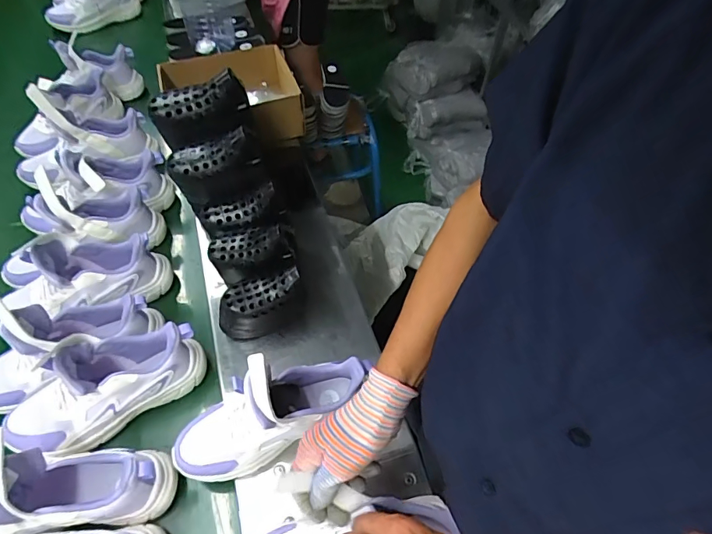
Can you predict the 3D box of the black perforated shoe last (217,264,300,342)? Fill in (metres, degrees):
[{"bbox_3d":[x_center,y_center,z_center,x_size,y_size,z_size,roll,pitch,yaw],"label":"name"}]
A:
[{"bbox_3d":[-0.140,0.055,0.640,0.114,0.103,0.057,-6,56,-7],"label":"black perforated shoe last"}]

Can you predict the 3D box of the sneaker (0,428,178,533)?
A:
[{"bbox_3d":[-0.352,0.256,0.502,0.246,0.141,0.083,-6,56,-7],"label":"sneaker"}]

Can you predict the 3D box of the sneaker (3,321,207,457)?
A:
[{"bbox_3d":[-0.339,0.157,0.580,0.256,0.117,0.099,-23,59,-18],"label":"sneaker"}]

